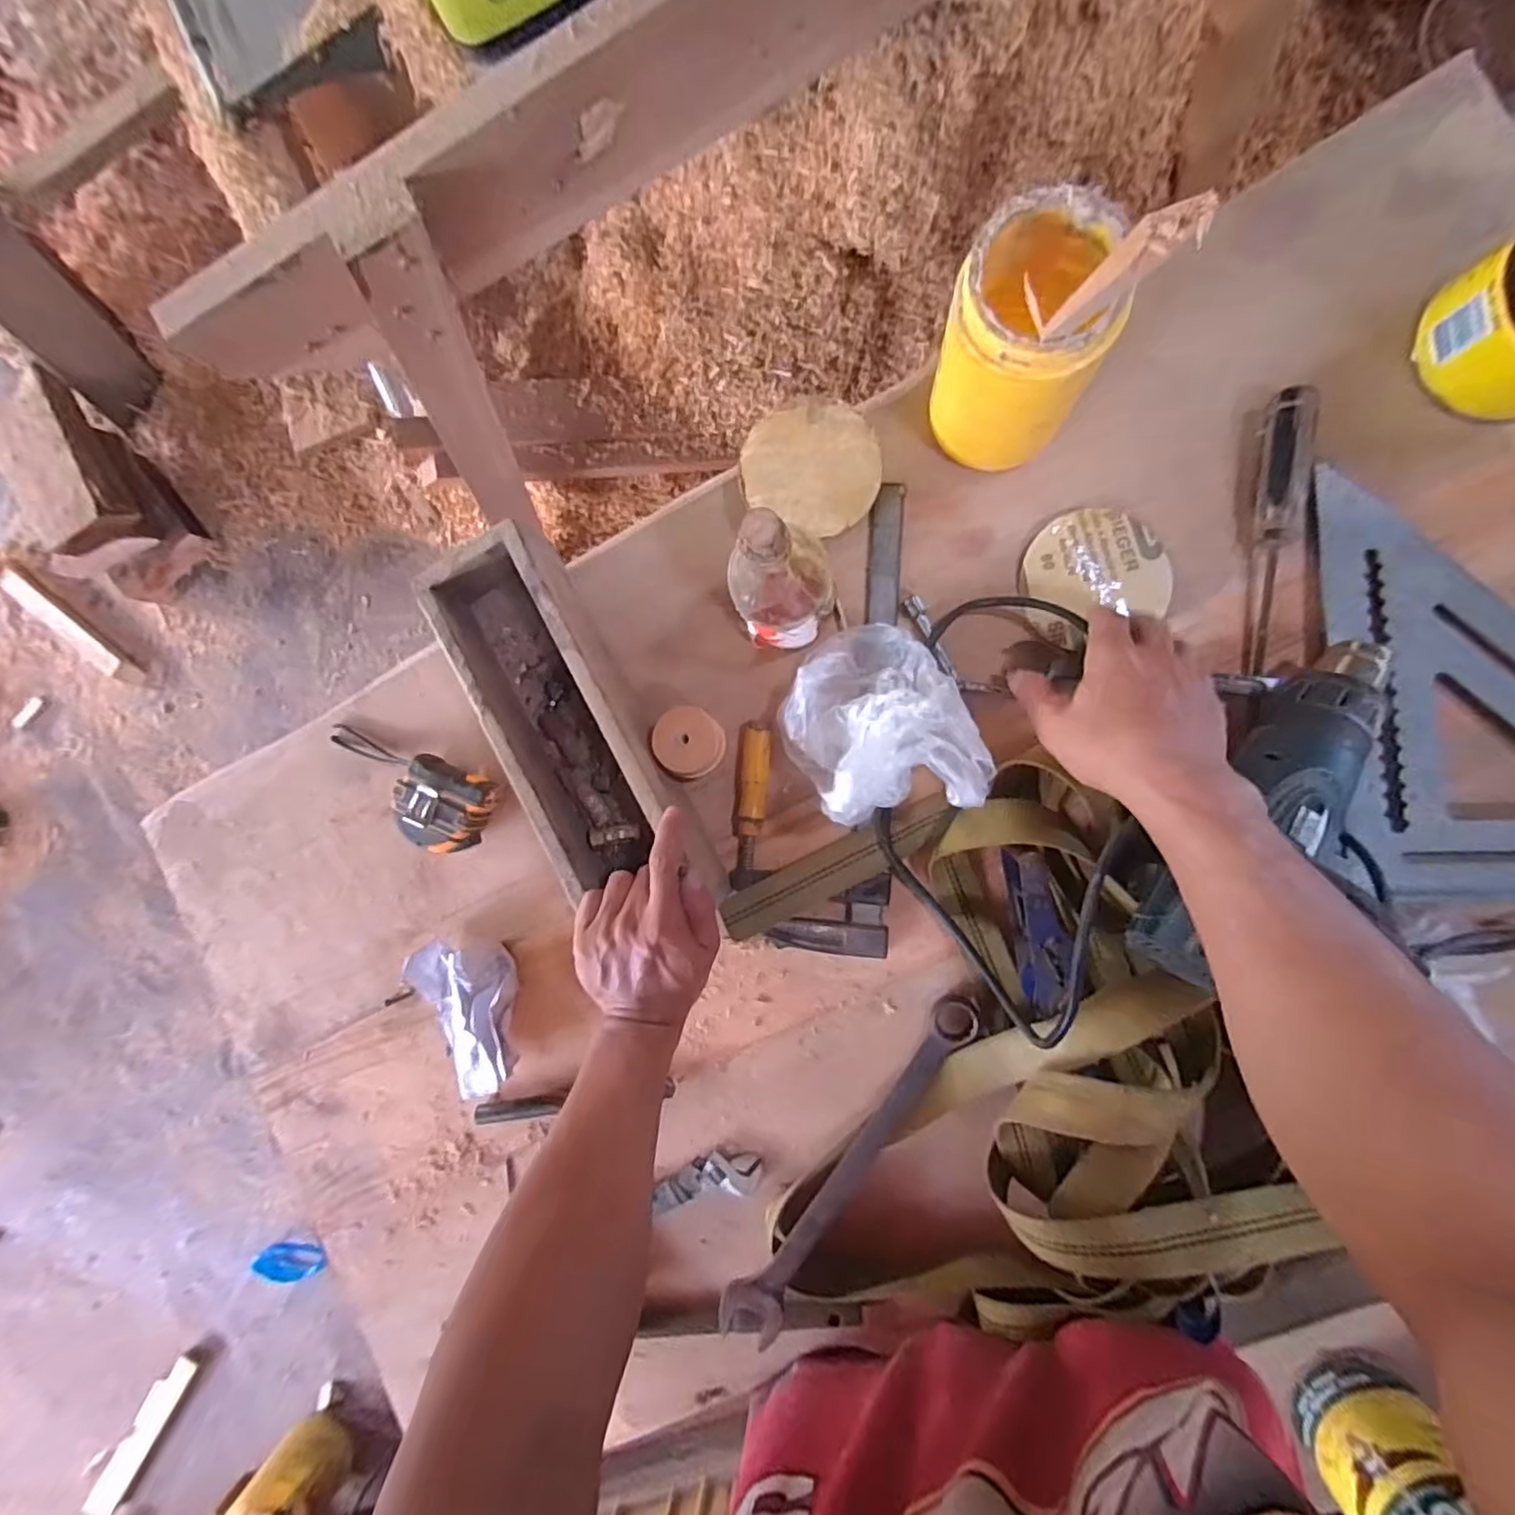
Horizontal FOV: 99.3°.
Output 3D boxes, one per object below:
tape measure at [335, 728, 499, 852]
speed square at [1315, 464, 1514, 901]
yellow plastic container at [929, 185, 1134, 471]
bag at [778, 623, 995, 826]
[{"bbox_3d":[-0.299,0.023,0.539,0.168,0.036,0.068,23,93,8],"label":"tape measure"},{"bbox_3d":[0.528,-0.044,0.417,0.293,0.030,0.275,3,90,9],"label":"speed square"},{"bbox_3d":[0.164,-0.254,0.412,0.085,0.152,0.086,0,90,9],"label":"yellow plastic container"},{"bbox_3d":[0.077,-0.023,0.446,0.113,0.107,0.139,-25,86,8],"label":"bag"}]

